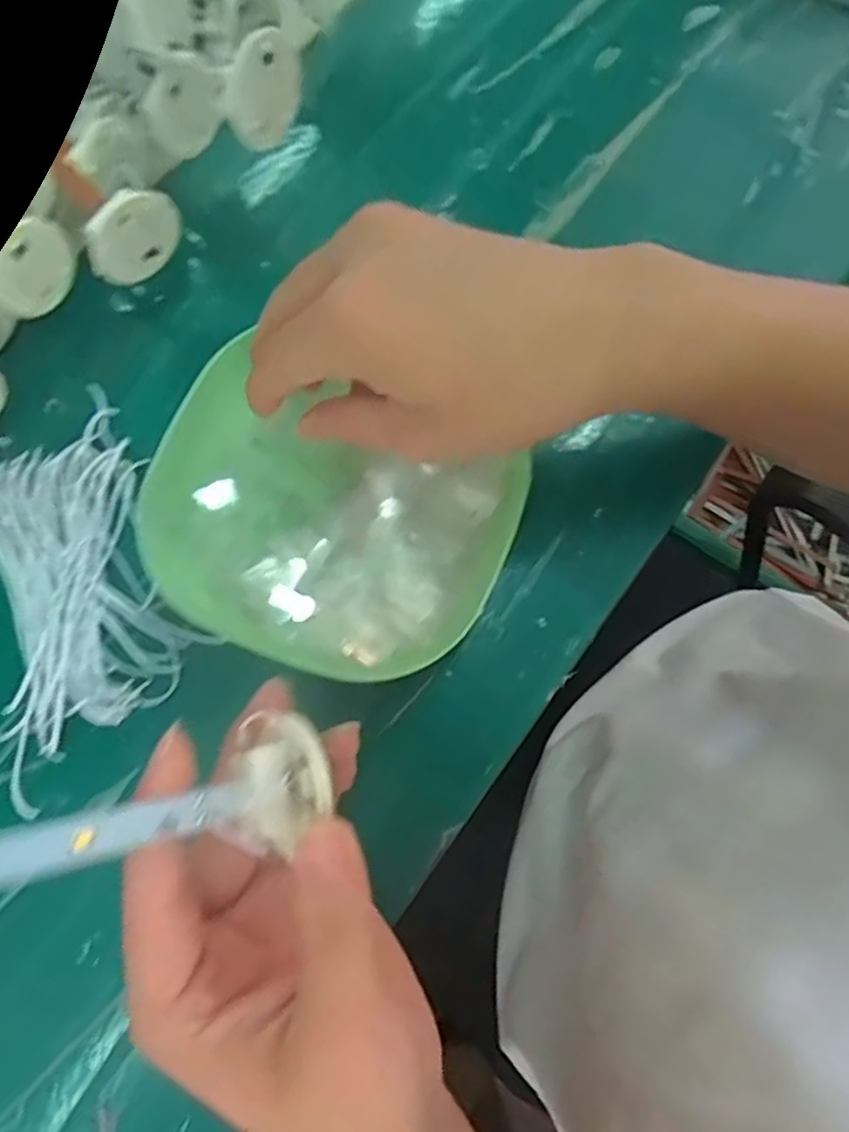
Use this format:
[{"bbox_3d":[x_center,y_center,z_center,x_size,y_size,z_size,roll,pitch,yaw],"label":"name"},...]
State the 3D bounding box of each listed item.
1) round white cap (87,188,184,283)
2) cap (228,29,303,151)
[{"bbox_3d":[-0.119,-0.135,0.276,0.041,0.032,0.011,-46,67,-6],"label":"round white cap"},{"bbox_3d":[-0.061,-0.182,0.257,0.009,0.033,0.036,36,78,8],"label":"cap"}]

